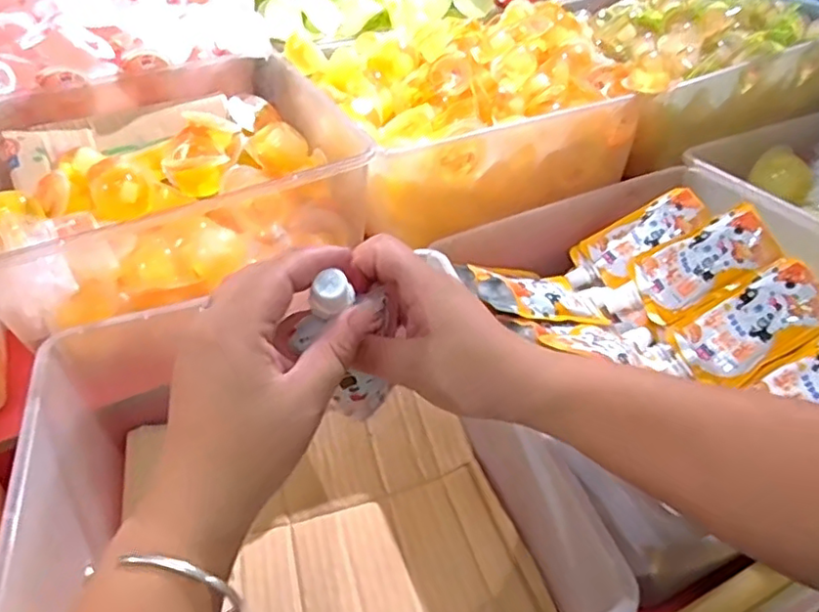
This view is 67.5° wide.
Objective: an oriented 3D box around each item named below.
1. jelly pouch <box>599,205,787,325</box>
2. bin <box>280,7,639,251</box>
[{"bbox_3d":[0.218,-0.028,0.486,0.018,0.129,0.062,17,49,-45],"label":"jelly pouch"},{"bbox_3d":[0.061,-0.202,0.632,0.303,0.131,0.269,-17,43,-15],"label":"bin"}]

